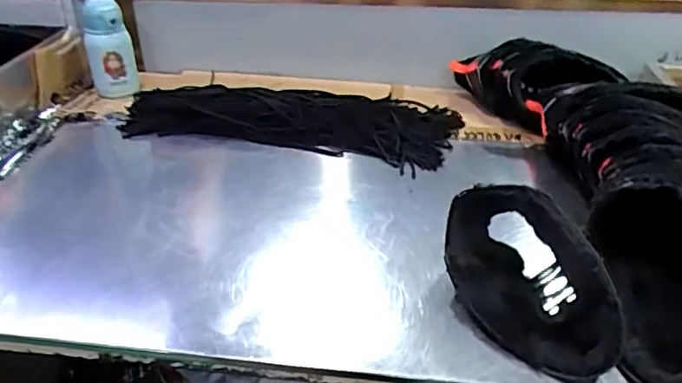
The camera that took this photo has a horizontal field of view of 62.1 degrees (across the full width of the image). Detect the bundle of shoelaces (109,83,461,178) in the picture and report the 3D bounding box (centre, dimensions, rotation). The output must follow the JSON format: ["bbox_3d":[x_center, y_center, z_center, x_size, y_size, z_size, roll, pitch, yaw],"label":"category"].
[{"bbox_3d":[-0.102,-0.118,0.902,0.563,0.039,0.169,7,33,11],"label":"bundle of shoelaces"}]

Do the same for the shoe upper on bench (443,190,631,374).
[{"bbox_3d":[0.174,0.081,0.543,0.107,0.118,0.189,-7,33,-10],"label":"shoe upper on bench"}]

